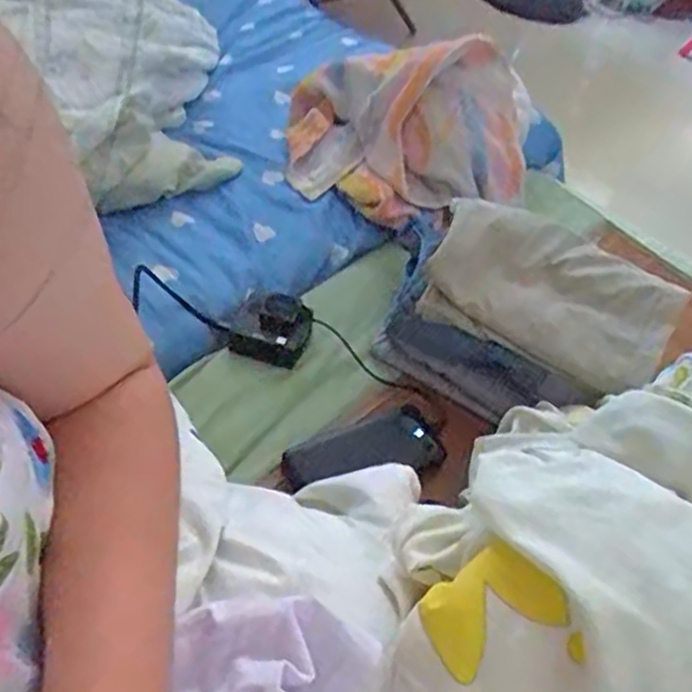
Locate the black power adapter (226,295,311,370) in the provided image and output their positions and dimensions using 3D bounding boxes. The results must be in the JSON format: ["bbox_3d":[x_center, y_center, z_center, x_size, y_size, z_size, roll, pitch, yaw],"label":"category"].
[{"bbox_3d":[-0.084,-0.020,0.797,0.083,0.020,0.080,20,74,7],"label":"black power adapter"}]

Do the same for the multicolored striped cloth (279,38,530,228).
[{"bbox_3d":[0.085,-0.300,0.968,0.333,0.150,0.293,15,46,1],"label":"multicolored striped cloth"}]

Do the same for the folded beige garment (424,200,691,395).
[{"bbox_3d":[0.214,-0.066,0.750,0.251,0.072,0.174,27,48,12],"label":"folded beige garment"}]

